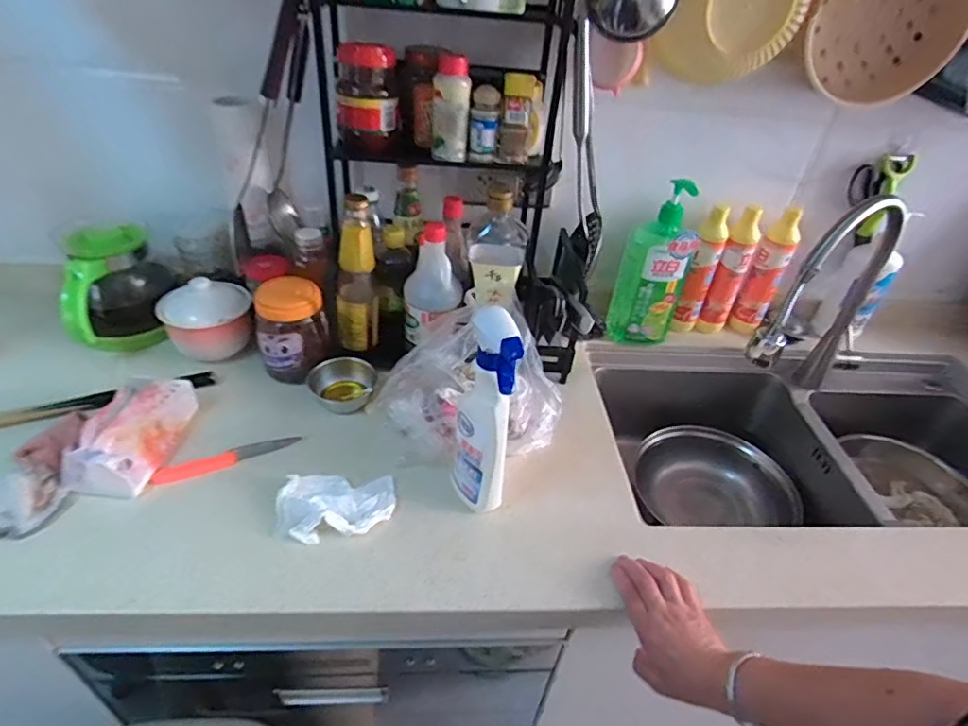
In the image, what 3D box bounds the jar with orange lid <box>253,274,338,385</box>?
[{"bbox_3d":[-0.282,-0.049,0.817,0.102,0.129,0.093,-11,41,-21],"label":"jar with orange lid"}]

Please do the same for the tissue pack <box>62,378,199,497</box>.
[{"bbox_3d":[-0.442,0.080,0.684,0.096,0.064,0.156,3,38,-4],"label":"tissue pack"}]

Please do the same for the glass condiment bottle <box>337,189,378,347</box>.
[{"bbox_3d":[-0.188,-0.128,0.801,0.061,0.221,0.063,-5,39,-13],"label":"glass condiment bottle"}]

